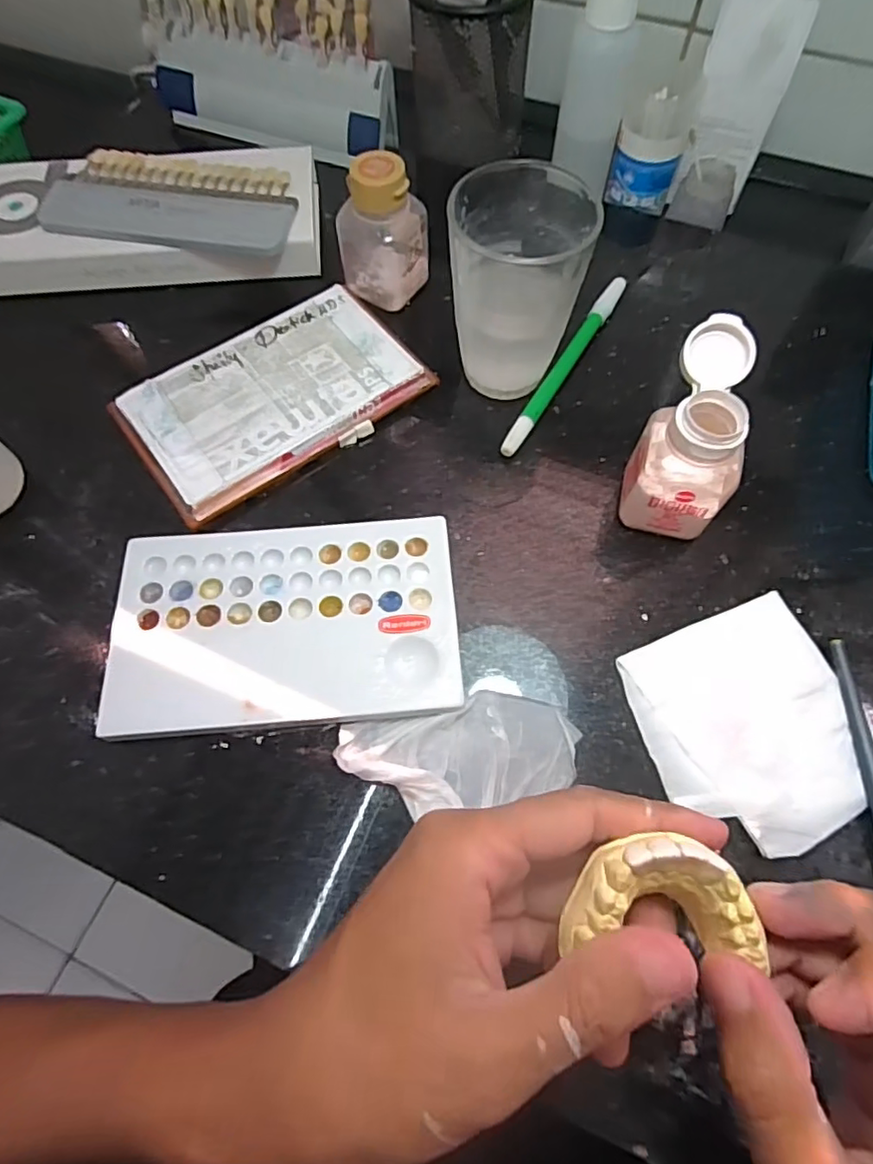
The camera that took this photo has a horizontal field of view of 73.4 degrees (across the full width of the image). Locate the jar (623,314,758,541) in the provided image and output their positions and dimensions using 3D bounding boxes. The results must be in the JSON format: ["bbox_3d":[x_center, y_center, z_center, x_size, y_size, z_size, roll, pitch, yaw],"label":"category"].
[{"bbox_3d":[0.119,-0.065,0.270,0.046,0.075,0.066,22,69,10],"label":"jar"}]

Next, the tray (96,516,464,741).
[{"bbox_3d":[-0.067,0.018,0.267,0.151,0.013,0.093,-5,67,-1],"label":"tray"}]

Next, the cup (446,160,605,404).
[{"bbox_3d":[0.039,-0.146,0.298,0.065,0.089,0.067,0,67,1],"label":"cup"}]

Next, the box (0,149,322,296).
[{"bbox_3d":[-0.183,-0.228,0.370,0.215,0.035,0.088,-4,67,-1],"label":"box"}]

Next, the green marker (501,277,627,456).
[{"bbox_3d":[0.074,-0.124,0.332,0.010,0.009,0.143,29,70,13],"label":"green marker"}]

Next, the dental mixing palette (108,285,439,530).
[{"bbox_3d":[-0.088,-0.101,0.318,0.148,0.015,0.089,-34,70,-13],"label":"dental mixing palette"}]

